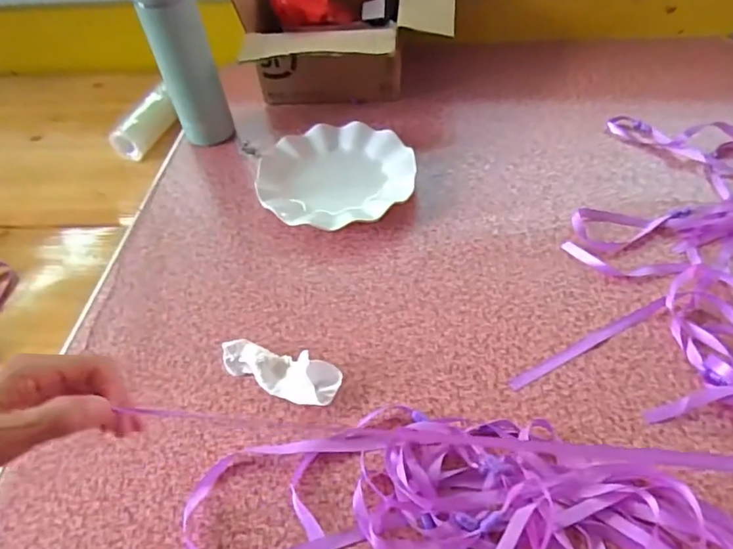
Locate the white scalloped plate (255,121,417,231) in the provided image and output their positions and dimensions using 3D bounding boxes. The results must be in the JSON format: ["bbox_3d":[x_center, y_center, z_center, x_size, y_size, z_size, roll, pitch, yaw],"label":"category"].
[{"bbox_3d":[-0.034,-0.115,0.626,0.180,0.027,0.174,-3,49,3],"label":"white scalloped plate"}]

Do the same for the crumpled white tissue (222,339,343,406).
[{"bbox_3d":[-0.076,0.085,0.462,0.107,0.024,0.036,14,52,17],"label":"crumpled white tissue"}]

